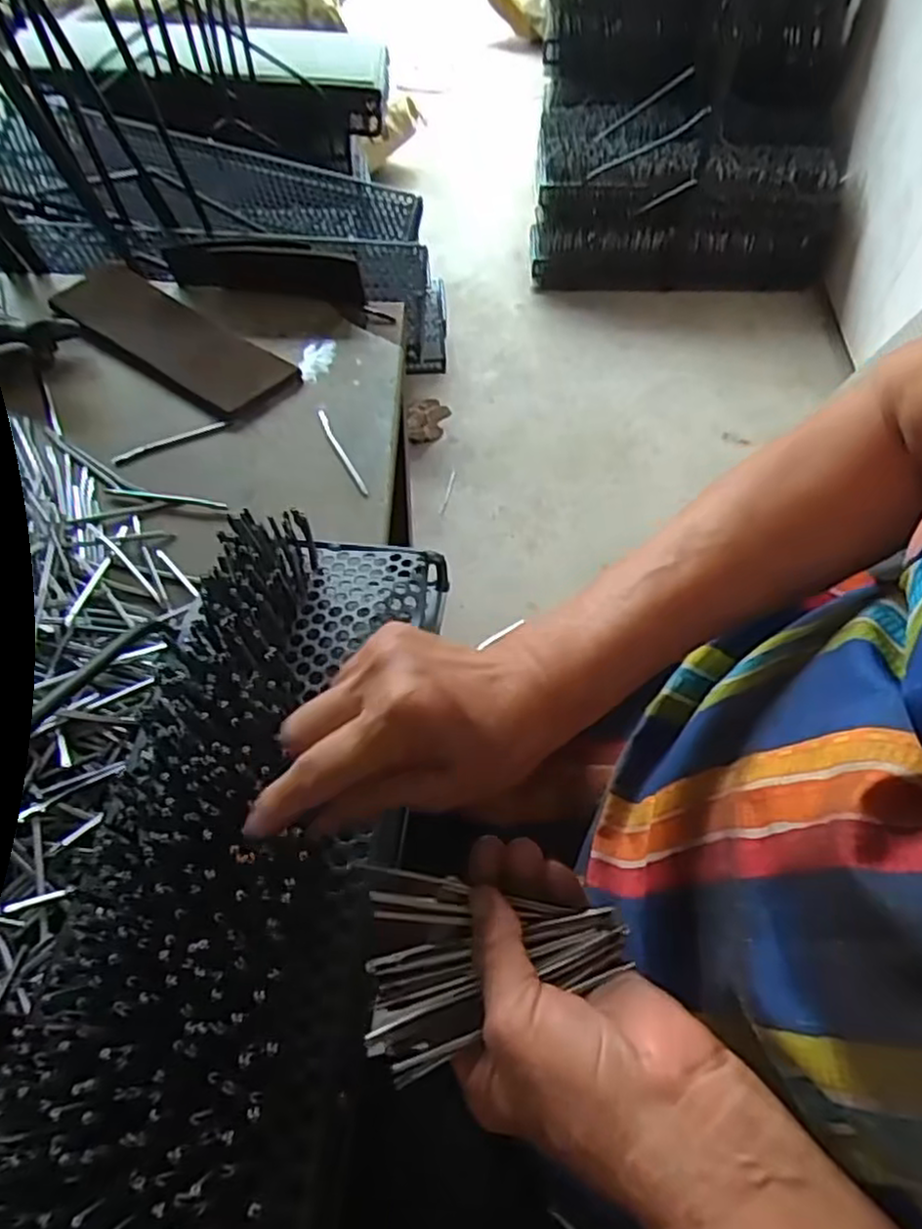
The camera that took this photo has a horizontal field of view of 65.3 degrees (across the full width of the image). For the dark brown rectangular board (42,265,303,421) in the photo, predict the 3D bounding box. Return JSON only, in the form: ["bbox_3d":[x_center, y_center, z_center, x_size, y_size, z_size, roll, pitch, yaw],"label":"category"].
[{"bbox_3d":[-0.279,-0.263,0.687,0.273,0.015,0.089,33,62,19],"label":"dark brown rectangular board"}]

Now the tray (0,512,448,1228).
[{"bbox_3d":[-0.113,0.190,0.294,0.134,0.061,0.591,6,60,3],"label":"tray"}]

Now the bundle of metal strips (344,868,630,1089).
[{"bbox_3d":[0.014,0.139,0.301,0.107,0.012,0.077,-7,58,-6],"label":"bundle of metal strips"}]

